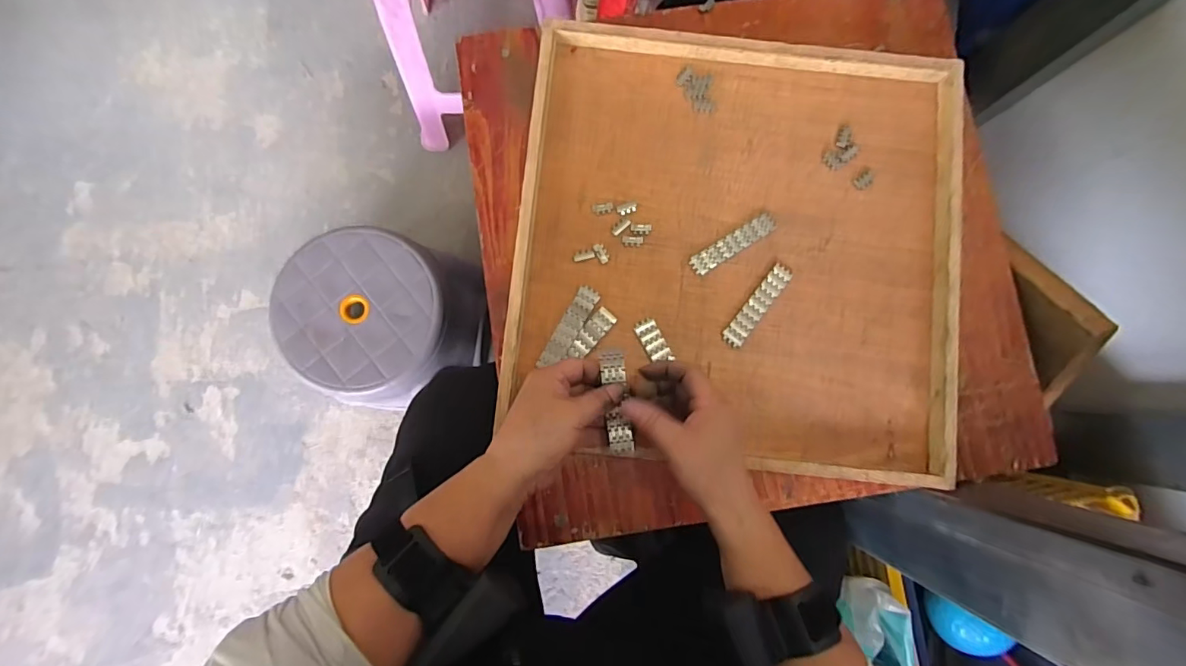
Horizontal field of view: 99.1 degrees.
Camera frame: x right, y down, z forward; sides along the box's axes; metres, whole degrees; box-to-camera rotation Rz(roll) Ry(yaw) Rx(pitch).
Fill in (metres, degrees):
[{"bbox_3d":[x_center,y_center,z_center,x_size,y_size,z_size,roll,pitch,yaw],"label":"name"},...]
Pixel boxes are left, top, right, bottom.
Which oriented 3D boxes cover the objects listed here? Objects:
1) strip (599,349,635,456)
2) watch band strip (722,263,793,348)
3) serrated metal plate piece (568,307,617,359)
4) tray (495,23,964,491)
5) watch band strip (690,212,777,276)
[{"bbox_3d":[0.019,0.055,0.405,0.021,0.008,0.082,-4,92,-1],"label":"strip"},{"bbox_3d":[0.153,-0.026,0.470,0.019,0.004,0.090,38,85,3],"label":"watch band strip"},{"bbox_3d":[-0.002,0.001,0.464,0.018,0.005,0.053,41,85,4],"label":"serrated metal plate piece"},{"bbox_3d":[0.132,-0.081,0.470,0.396,0.027,0.393,6,84,0],"label":"tray"},{"bbox_3d":[0.132,-0.085,0.476,0.090,0.004,0.019,-32,85,-4],"label":"watch band strip"}]

